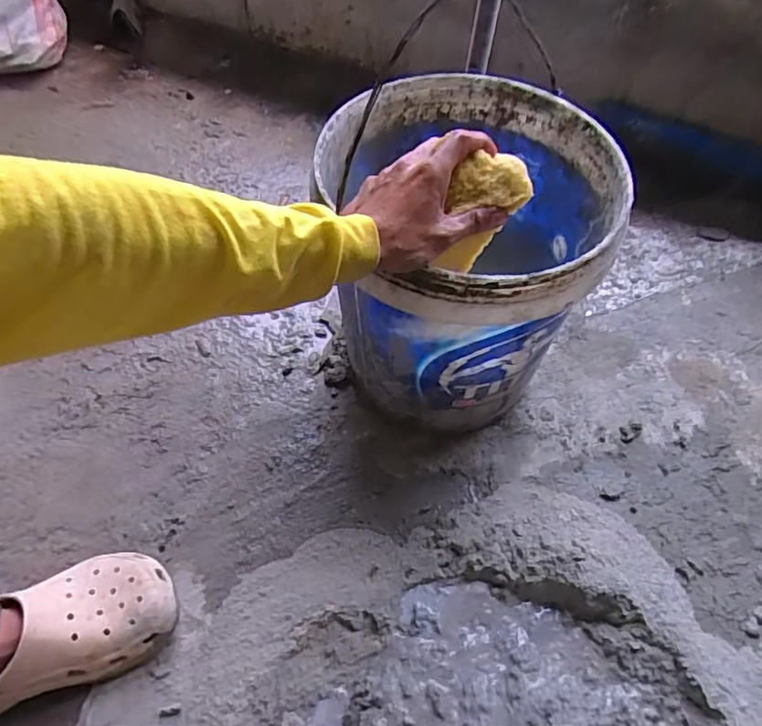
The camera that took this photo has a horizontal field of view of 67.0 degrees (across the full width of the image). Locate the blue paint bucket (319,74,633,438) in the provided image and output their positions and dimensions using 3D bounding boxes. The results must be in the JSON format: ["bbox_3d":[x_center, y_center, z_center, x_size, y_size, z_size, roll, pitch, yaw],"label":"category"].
[{"bbox_3d":[0.088,-0.117,0.663,0.288,0.283,0.309,2,57,-3],"label":"blue paint bucket"}]

